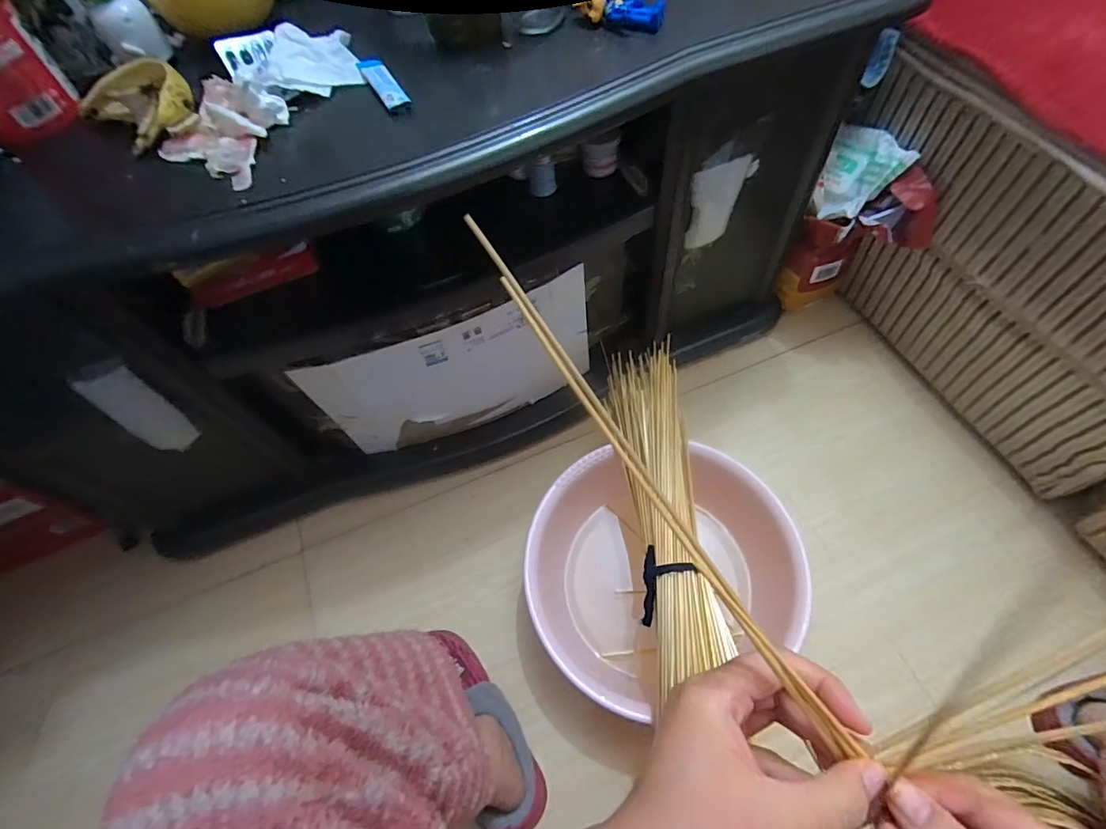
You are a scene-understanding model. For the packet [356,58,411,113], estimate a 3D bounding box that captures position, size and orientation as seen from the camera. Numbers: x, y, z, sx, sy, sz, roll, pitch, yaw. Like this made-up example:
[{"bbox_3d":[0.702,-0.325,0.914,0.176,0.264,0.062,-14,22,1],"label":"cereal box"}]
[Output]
[{"bbox_3d":[-0.162,-0.317,0.489,0.023,0.010,0.095,-27,62,-11],"label":"packet"}]

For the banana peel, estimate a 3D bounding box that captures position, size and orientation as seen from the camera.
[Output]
[{"bbox_3d":[-0.388,-0.297,0.481,0.084,0.040,0.101,-32,63,-13],"label":"banana peel"}]

